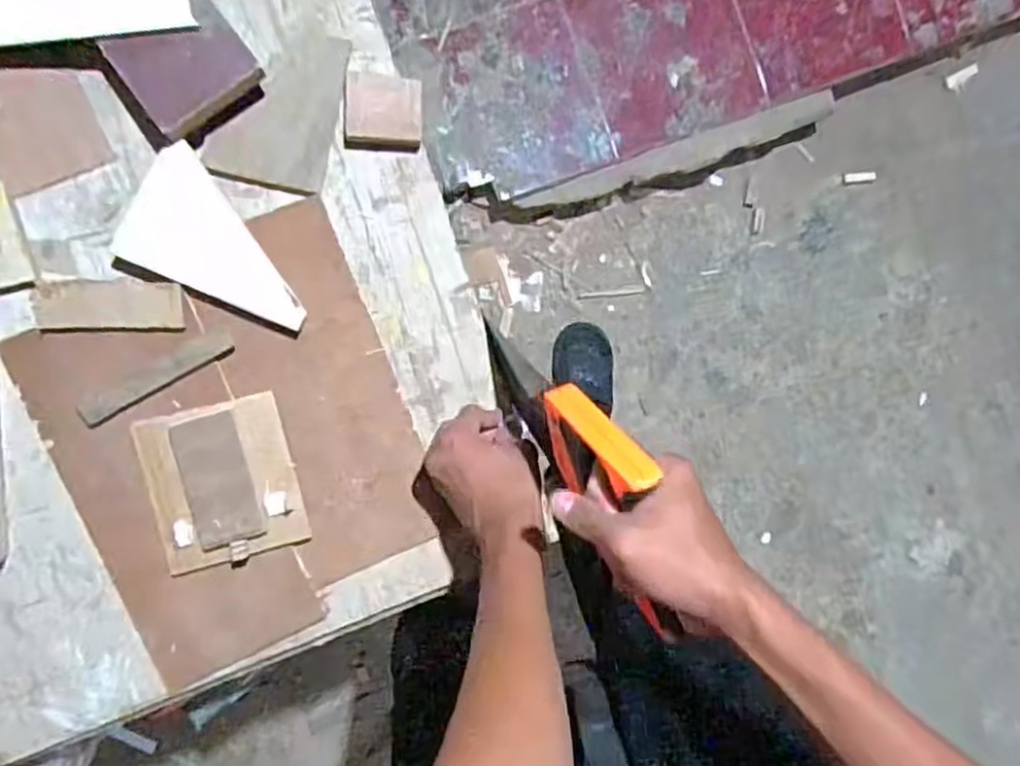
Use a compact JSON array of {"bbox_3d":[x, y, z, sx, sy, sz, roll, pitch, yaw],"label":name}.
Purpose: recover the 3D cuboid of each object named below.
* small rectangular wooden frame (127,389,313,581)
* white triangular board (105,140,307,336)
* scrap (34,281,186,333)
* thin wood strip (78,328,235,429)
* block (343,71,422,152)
[{"bbox_3d":[-0.235,0.083,0.579,0.111,0.016,0.128,-14,94,-7],"label":"small rectangular wooden frame"},{"bbox_3d":[-0.225,-0.117,0.566,0.149,0.019,0.097,23,90,-8],"label":"white triangular board"},{"bbox_3d":[-0.317,-0.060,0.560,0.111,0.006,0.039,0,93,-7],"label":"scrap"},{"bbox_3d":[-0.285,-0.005,0.572,0.128,0.014,0.024,-29,96,-5],"label":"thin wood strip"},{"bbox_3d":[-0.106,-0.226,0.591,0.063,0.011,0.060,4,92,-8],"label":"block"}]

